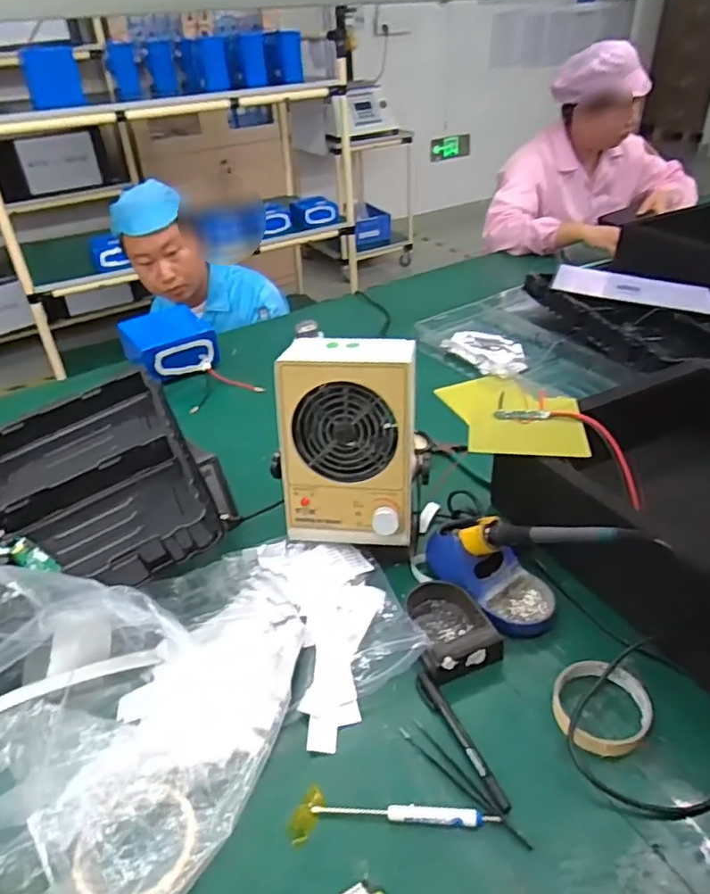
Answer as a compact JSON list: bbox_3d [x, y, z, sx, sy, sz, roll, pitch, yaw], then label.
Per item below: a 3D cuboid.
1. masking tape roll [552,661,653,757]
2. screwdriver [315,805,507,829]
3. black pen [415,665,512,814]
[{"bbox_3d":[0.224,0.235,0.553,0.084,0.015,0.082,-2,35,2],"label":"masking tape roll"},{"bbox_3d":[0.040,0.295,0.493,0.147,0.011,0.013,1,35,7],"label":"screwdriver"},{"bbox_3d":[0.093,0.255,0.540,0.018,0.008,0.137,-19,38,-20],"label":"black pen"}]

